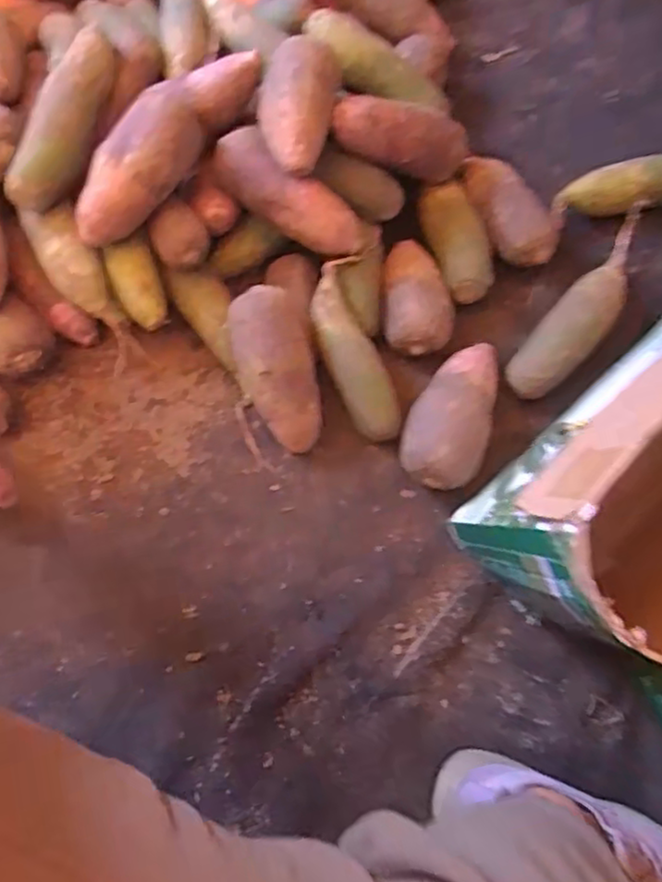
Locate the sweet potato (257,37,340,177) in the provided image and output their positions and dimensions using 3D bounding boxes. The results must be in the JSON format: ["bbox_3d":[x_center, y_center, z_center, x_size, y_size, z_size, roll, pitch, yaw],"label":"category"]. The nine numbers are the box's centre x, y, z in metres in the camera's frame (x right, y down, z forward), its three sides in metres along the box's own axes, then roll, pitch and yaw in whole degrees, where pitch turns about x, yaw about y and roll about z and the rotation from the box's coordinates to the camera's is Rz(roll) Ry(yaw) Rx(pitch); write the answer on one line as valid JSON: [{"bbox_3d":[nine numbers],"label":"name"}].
[{"bbox_3d":[-0.033,-0.335,0.686,0.073,0.051,0.127,8,68,1],"label":"sweet potato"}]

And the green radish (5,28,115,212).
[{"bbox_3d":[-0.263,-0.326,0.706,0.051,0.057,0.206,22,69,7],"label":"green radish"}]

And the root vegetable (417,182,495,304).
[{"bbox_3d":[0.140,-0.225,0.787,0.064,0.052,0.150,-7,69,-5],"label":"root vegetable"}]

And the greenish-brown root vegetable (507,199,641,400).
[{"bbox_3d":[0.281,-0.146,0.767,0.059,0.069,0.260,38,72,12],"label":"greenish-brown root vegetable"}]

